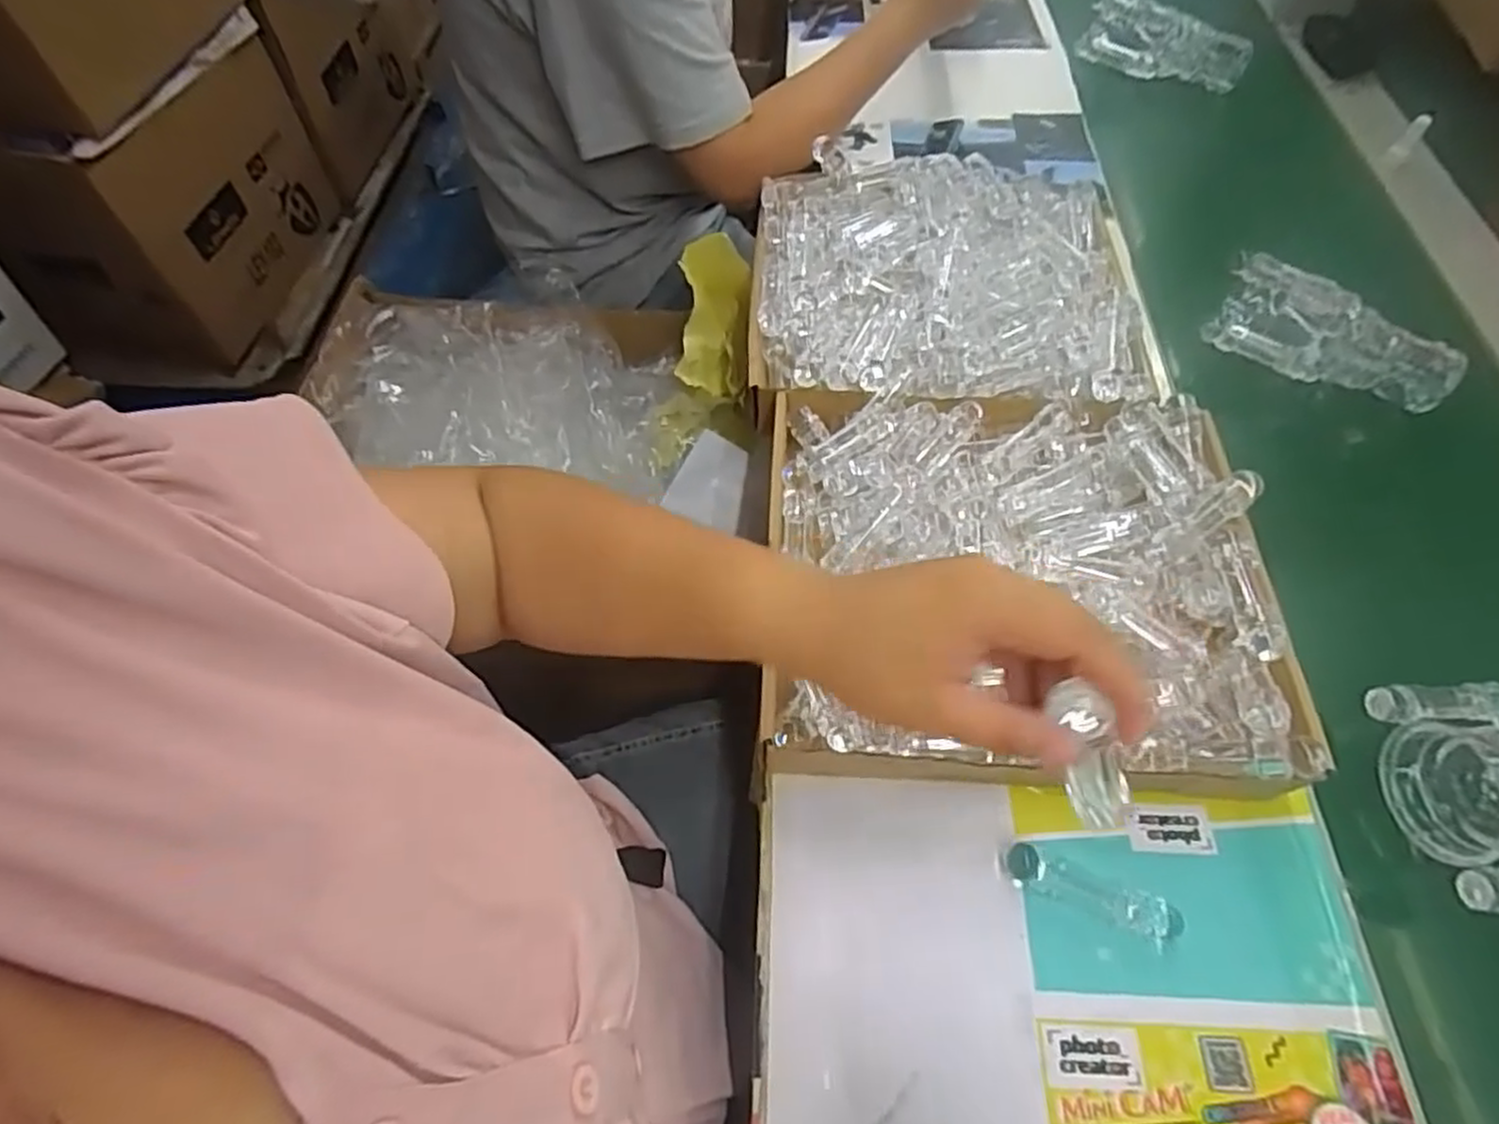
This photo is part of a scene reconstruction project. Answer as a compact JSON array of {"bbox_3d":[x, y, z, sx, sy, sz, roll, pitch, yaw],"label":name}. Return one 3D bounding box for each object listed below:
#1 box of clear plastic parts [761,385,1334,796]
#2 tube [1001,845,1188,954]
[{"bbox_3d":[0.168,0.007,0.496,0.313,0.072,0.278,4,60,2],"label":"box of clear plastic parts"},{"bbox_3d":[0.191,0.185,0.423,0.092,0.019,0.022,21,62,12],"label":"tube"}]

